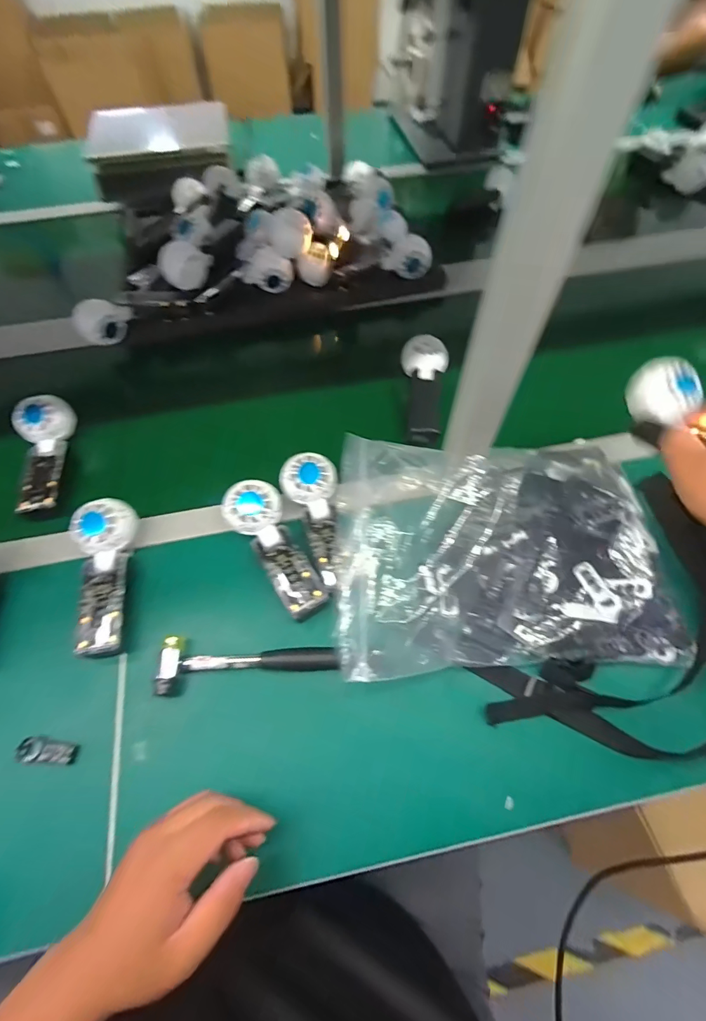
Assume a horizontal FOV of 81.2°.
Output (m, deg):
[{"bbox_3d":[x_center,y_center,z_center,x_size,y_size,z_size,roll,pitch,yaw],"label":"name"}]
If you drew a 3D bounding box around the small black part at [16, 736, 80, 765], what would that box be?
[{"bbox_3d":[-0.295,0.232,0.398,0.054,0.009,0.021,2,60,3],"label":"small black part"}]

